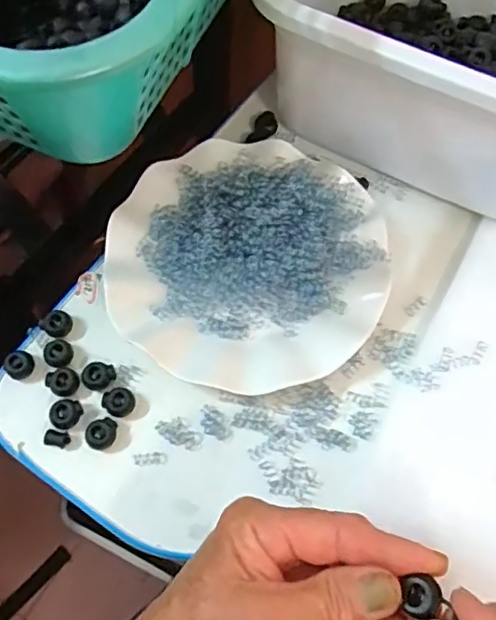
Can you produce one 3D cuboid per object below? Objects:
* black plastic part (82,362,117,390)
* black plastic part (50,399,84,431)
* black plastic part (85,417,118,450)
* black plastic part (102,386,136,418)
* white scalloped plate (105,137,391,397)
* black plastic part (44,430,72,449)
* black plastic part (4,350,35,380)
[{"bbox_3d":[-0.092,0.041,0.363,0.019,0.012,0.015,-38,73,-17],"label":"black plastic part"},{"bbox_3d":[-0.110,0.062,0.353,0.016,0.009,0.019,21,67,6],"label":"black plastic part"},{"bbox_3d":[-0.087,0.073,0.349,0.015,0.012,0.019,40,70,14],"label":"black plastic part"},{"bbox_3d":[-0.079,0.056,0.357,0.017,0.012,0.017,1,66,-2],"label":"black plastic part"},{"bbox_3d":[0.000,-0.037,0.390,0.176,0.030,0.174,1,66,-2],"label":"white scalloped plate"},{"bbox_3d":[-0.114,0.077,0.350,0.016,0.006,0.009,11,67,4],"label":"black plastic part"},{"bbox_3d":[-0.142,0.034,0.363,0.014,0.010,0.017,40,70,14],"label":"black plastic part"}]

